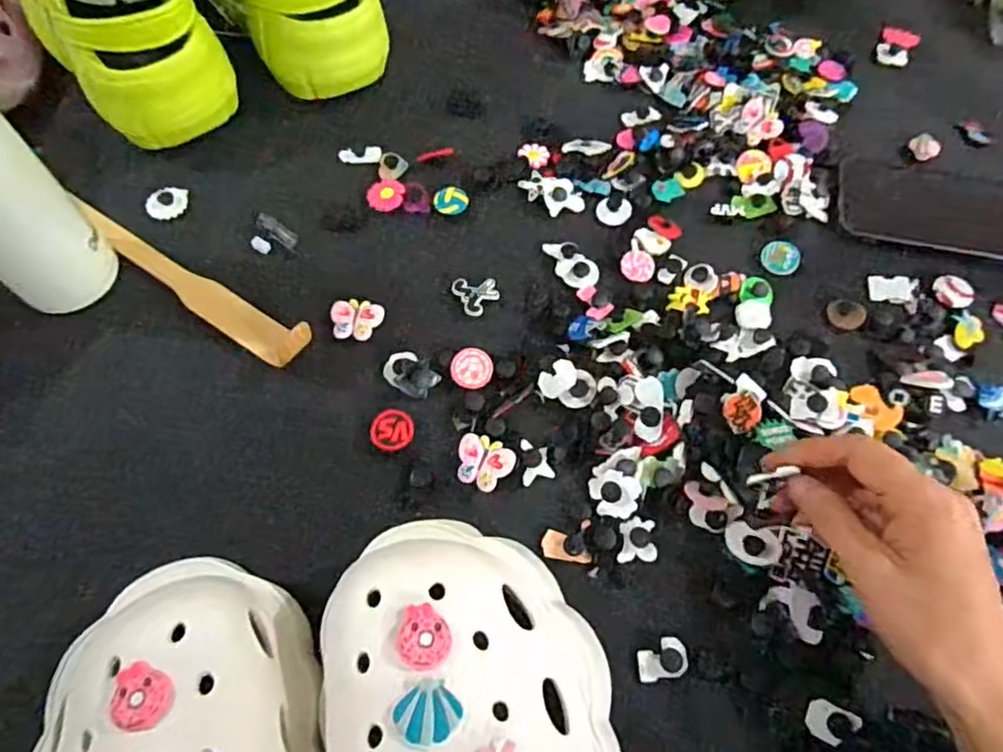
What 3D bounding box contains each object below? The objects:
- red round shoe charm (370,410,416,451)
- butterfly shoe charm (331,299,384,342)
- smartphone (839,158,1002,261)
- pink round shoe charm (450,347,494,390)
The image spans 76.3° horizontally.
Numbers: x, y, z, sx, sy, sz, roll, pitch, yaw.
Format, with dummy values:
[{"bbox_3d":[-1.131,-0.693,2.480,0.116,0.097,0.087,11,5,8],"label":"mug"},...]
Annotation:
[{"bbox_3d":[-0.066,0.033,0.385,0.026,0.006,0.024,0,62,-1],"label":"red round shoe charm"},{"bbox_3d":[-0.097,-0.038,0.424,0.032,0.006,0.029,4,62,1],"label":"butterfly shoe charm"},{"bbox_3d":[0.337,-0.124,0.474,0.163,0.011,0.077,11,68,8],"label":"smartphone"},{"bbox_3d":[-0.019,-0.005,0.407,0.026,0.007,0.025,0,62,-1],"label":"pink round shoe charm"}]

